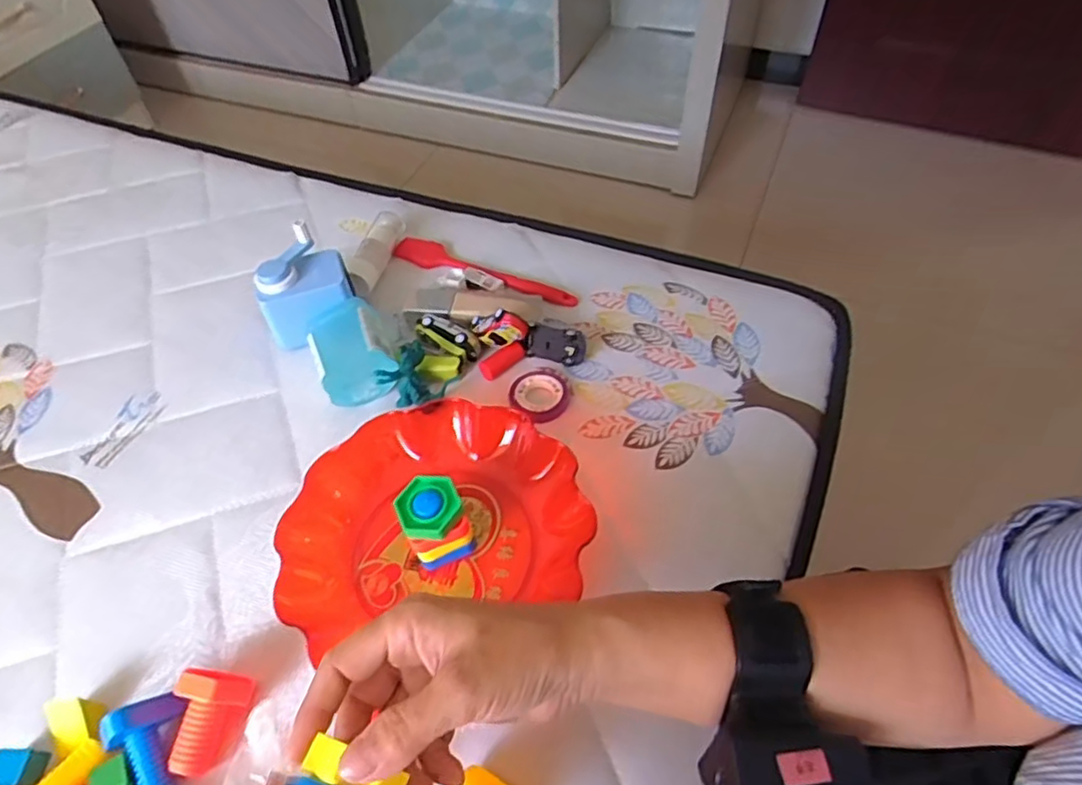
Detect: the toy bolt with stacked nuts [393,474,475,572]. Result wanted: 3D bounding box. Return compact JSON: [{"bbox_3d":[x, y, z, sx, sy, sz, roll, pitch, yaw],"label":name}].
[{"bbox_3d":[-0.077,0.093,0.453,0.043,0.056,0.048,-26,57,-18],"label":"toy bolt with stacked nuts"}]

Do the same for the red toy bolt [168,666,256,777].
[{"bbox_3d":[-0.207,0.197,0.387,0.046,0.040,0.059,16,55,12],"label":"red toy bolt"}]

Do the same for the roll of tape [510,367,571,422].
[{"bbox_3d":[0.000,0.000,0.549,0.052,0.008,0.059,15,52,17],"label":"roll of tape"}]

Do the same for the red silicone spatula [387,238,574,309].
[{"bbox_3d":[-0.062,-0.123,0.650,0.213,0.020,0.029,24,55,18],"label":"red silicone spatula"}]

